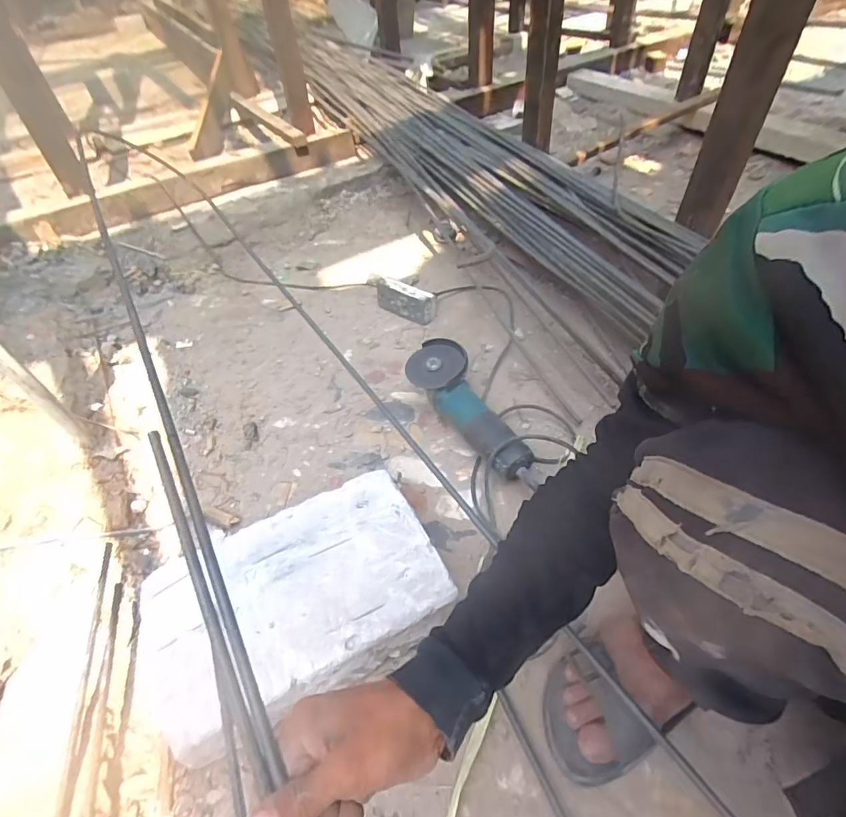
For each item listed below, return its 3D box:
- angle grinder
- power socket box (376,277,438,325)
[{"bbox_3d":[0.071,-0.001,0.744,0.094,0.094,0.263,-29,51,-18],"label":"angle grinder"},{"bbox_3d":[-0.038,-0.233,0.987,0.148,0.062,0.049,28,57,28],"label":"power socket box"}]

